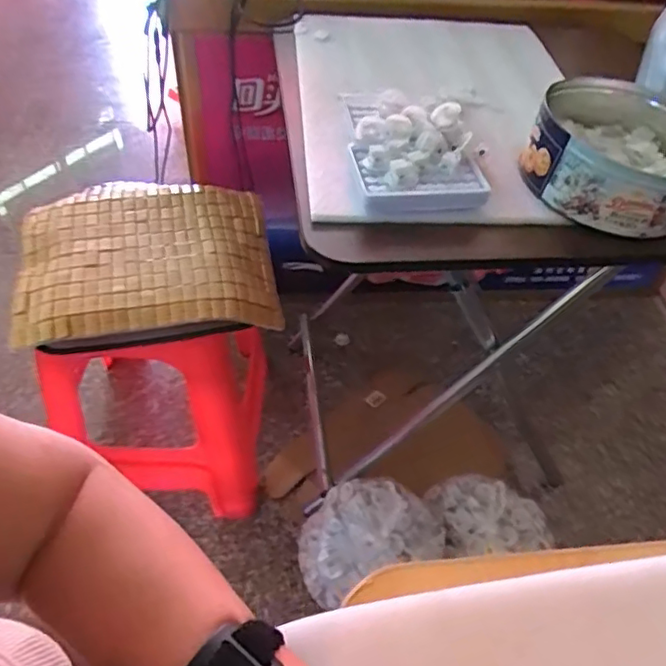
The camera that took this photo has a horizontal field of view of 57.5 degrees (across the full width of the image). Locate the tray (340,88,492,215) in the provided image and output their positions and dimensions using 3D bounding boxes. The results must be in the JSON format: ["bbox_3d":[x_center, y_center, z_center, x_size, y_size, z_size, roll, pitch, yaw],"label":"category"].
[{"bbox_3d":[0.082,-0.200,0.639,0.124,0.048,0.170,-2,48,-7],"label":"tray"}]

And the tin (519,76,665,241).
[{"bbox_3d":[0.300,-0.188,0.635,0.174,0.075,0.184,2,47,-3],"label":"tin"}]

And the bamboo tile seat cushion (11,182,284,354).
[{"bbox_3d":[-0.272,-0.115,0.889,0.351,0.048,0.319,-6,48,-10],"label":"bamboo tile seat cushion"}]

